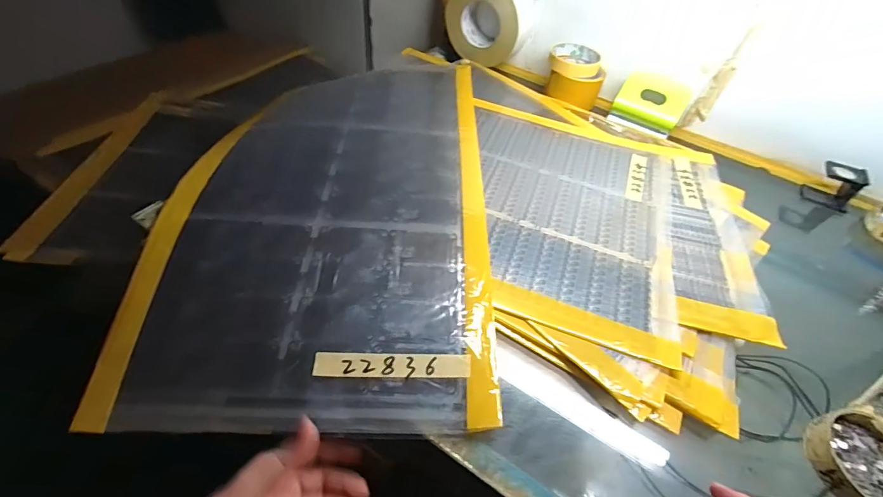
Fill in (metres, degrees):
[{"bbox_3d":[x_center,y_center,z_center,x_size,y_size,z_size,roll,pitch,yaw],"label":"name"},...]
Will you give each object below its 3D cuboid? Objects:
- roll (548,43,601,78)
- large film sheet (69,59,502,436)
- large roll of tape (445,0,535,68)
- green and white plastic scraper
[{"bbox_3d":[0.220,-0.313,0.632,0.081,0.018,0.086,16,50,7],"label":"roll"},{"bbox_3d":[-0.123,-0.086,0.493,0.347,0.052,0.590,4,49,-2],"label":"large film sheet"},{"bbox_3d":[0.085,-0.409,0.695,0.147,0.135,0.069,29,53,17],"label":"large roll of tape"},{"bbox_3d":[0.329,-0.228,0.602,0.102,0.068,0.056,30,53,18],"label":"green and white plastic scraper"}]

